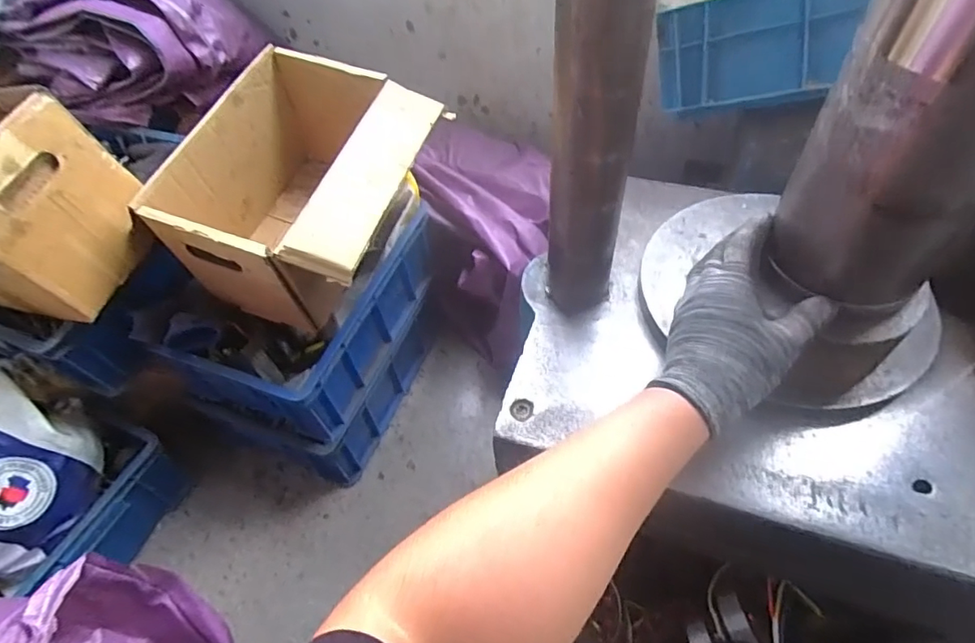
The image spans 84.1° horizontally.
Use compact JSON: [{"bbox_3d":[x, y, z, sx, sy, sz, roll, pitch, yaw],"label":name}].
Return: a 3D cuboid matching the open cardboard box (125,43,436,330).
[{"bbox_3d":[-0.233,-0.169,0.758,0.285,0.221,0.331,17,56,17],"label":"open cardboard box"}]

